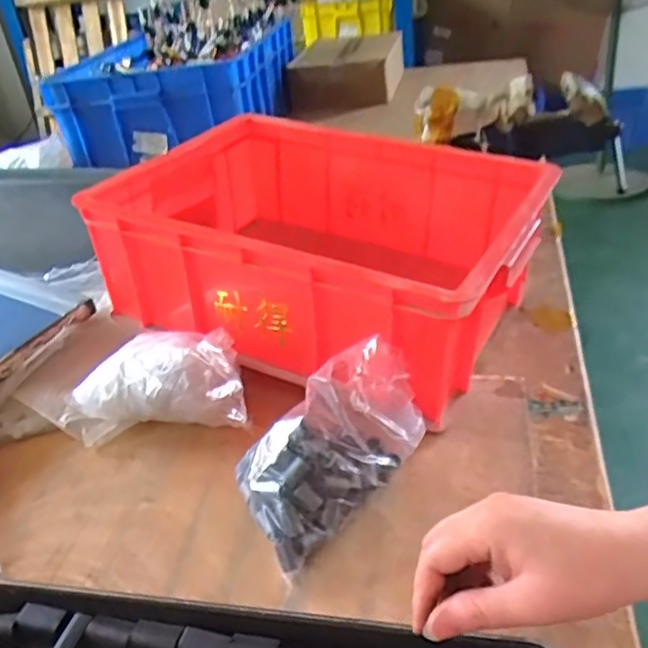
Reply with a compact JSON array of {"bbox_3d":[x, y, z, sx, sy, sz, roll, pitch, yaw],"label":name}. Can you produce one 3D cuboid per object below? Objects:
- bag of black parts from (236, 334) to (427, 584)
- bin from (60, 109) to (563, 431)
[{"bbox_3d":[-0.002,0.082,0.472,0.135,0.106,0.090,-26,37,-28],"label":"bag of black parts"},{"bbox_3d":[0.006,-0.083,0.674,0.393,0.166,0.292,13,37,27],"label":"bin"}]

